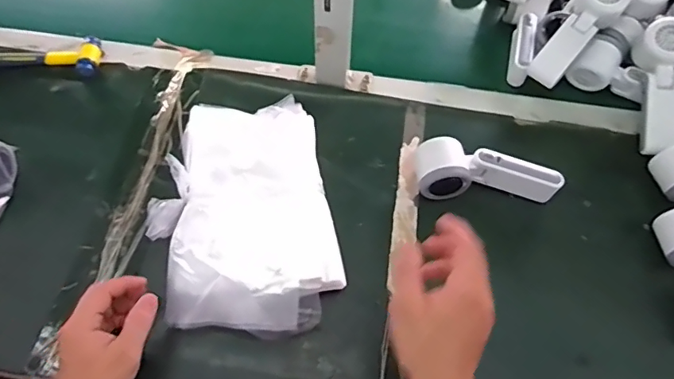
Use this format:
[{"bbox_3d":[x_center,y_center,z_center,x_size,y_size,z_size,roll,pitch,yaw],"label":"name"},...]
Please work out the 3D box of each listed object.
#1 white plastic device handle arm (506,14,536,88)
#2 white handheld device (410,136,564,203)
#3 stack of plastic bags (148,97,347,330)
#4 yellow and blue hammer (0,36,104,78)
[{"bbox_3d":[0.256,-0.196,0.679,0.024,0.038,0.101,11,61,5],"label":"white plastic device handle arm"},{"bbox_3d":[0.172,-0.021,0.573,0.160,0.054,0.058,1,60,-1],"label":"white handheld device"},{"bbox_3d":[-0.106,0.028,0.531,0.196,0.067,0.254,-9,61,-7],"label":"stack of plastic bags"},{"bbox_3d":[-0.443,-0.177,0.661,0.240,0.023,0.056,-1,61,-2],"label":"yellow and blue hammer"}]

